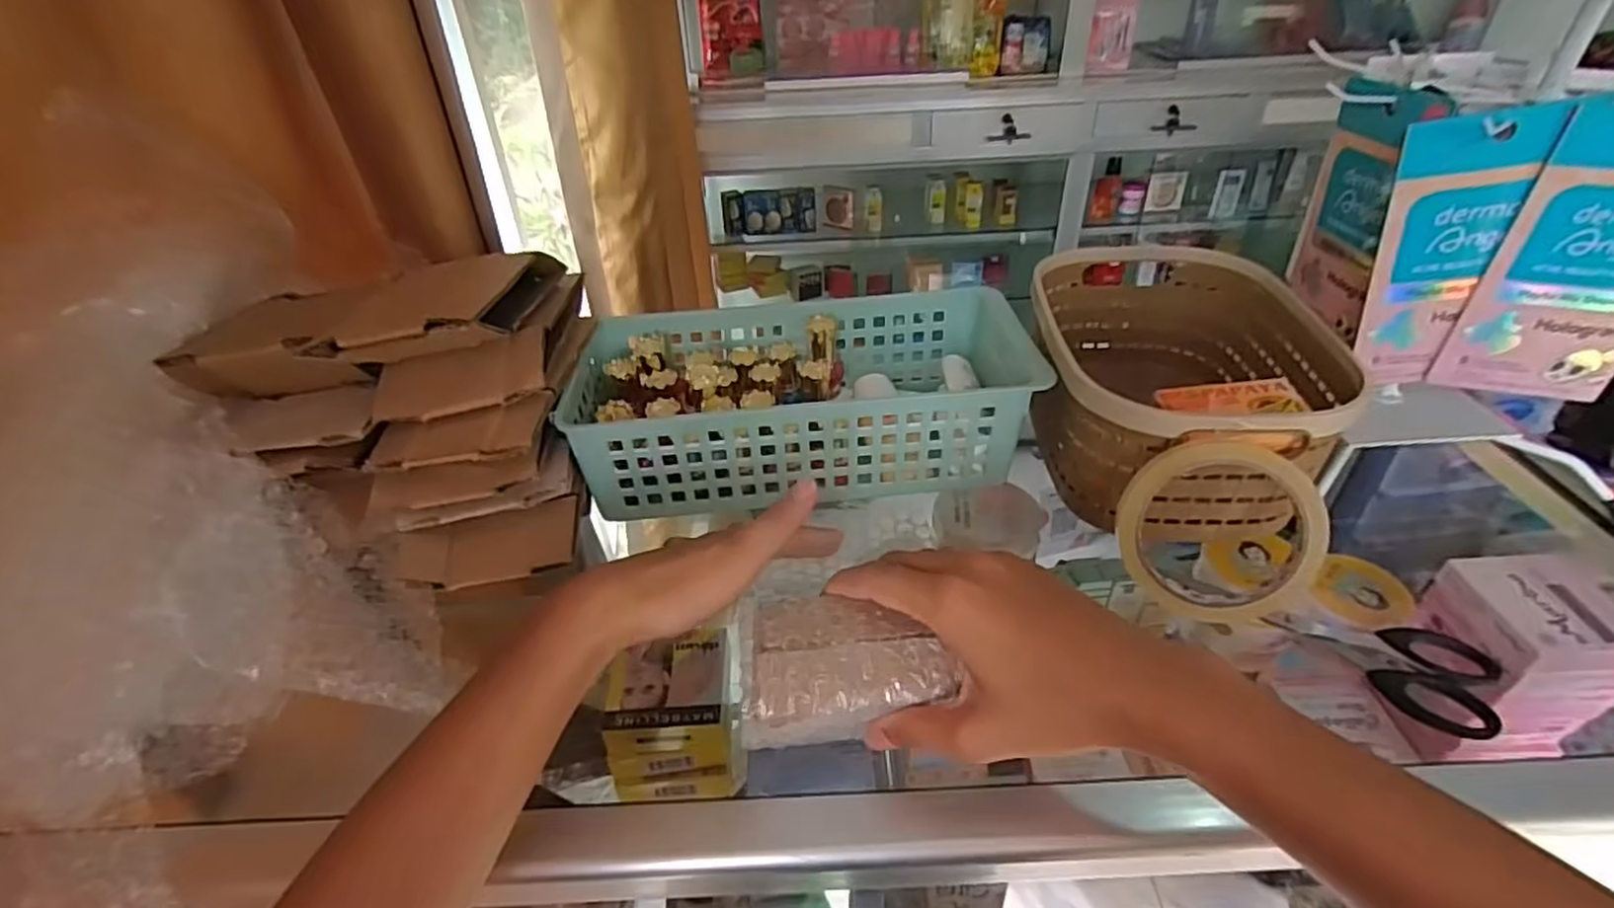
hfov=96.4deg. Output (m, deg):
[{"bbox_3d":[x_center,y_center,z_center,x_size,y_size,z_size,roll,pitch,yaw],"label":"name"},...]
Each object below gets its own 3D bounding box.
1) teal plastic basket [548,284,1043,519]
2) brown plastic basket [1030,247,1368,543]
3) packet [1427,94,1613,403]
[{"bbox_3d":[-0.006,-0.040,0.503,0.290,0.076,0.141,-5,38,-3],"label":"teal plastic basket"},{"bbox_3d":[0.236,-0.051,0.471,0.157,0.103,0.235,5,38,9],"label":"brown plastic basket"},{"bbox_3d":[0.388,-0.095,0.356,0.078,0.145,0.008,10,36,15],"label":"packet"}]

